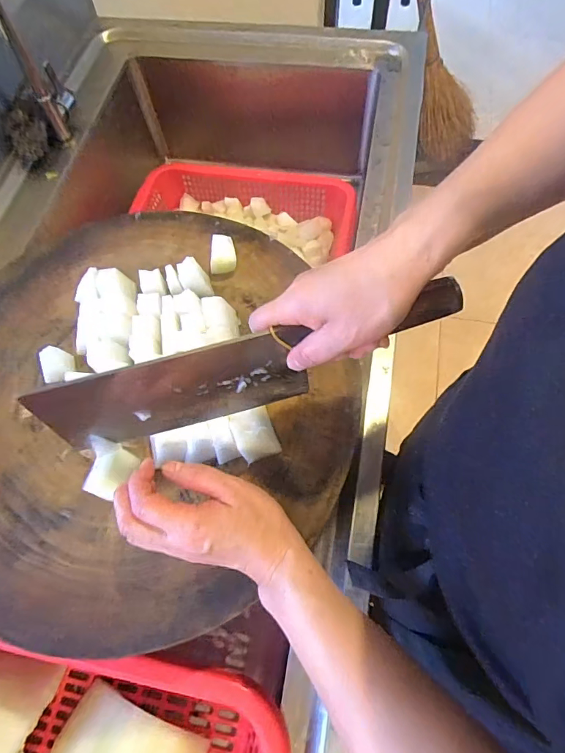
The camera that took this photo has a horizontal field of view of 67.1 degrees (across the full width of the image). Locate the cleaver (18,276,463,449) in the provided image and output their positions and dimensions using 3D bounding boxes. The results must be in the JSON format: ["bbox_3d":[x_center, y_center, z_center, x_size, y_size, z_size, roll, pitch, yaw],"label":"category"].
[{"bbox_3d":[-0.022,-0.004,0.326,0.310,0.094,0.019,-17,66,2],"label":"cleaver"}]

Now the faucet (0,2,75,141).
[{"bbox_3d":[-0.328,-0.522,0.623,0.169,0.280,0.088,-28,68,-9],"label":"faucet"}]

